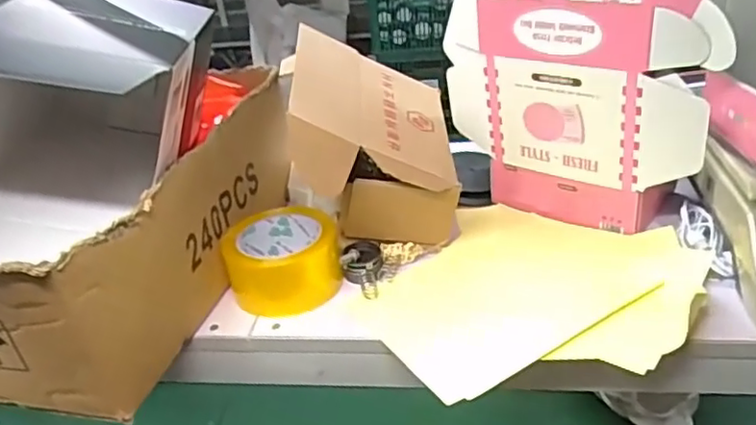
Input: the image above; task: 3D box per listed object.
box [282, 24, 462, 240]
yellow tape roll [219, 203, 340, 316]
[{"bbox_3d":[-0.002,-0.079,0.639,0.146,0.161,0.198,-6,29,2],"label":"box"},{"bbox_3d":[-0.090,0.041,0.606,0.106,0.065,0.103,-6,29,3],"label":"yellow tape roll"}]

